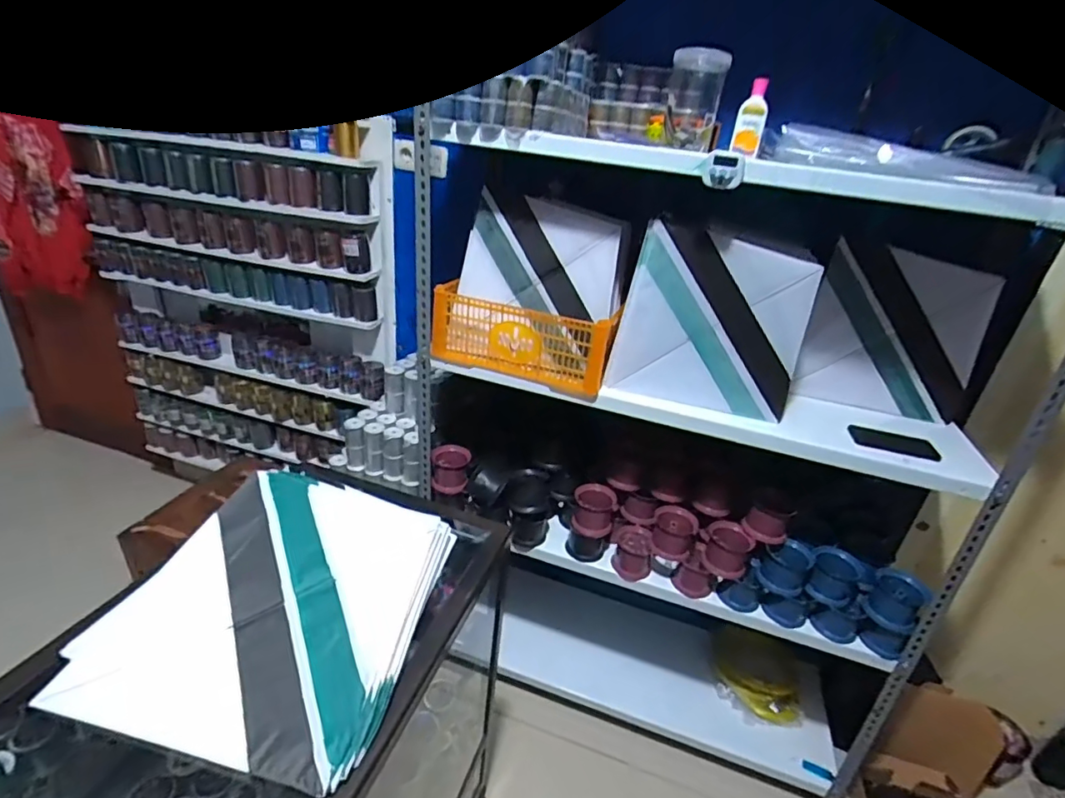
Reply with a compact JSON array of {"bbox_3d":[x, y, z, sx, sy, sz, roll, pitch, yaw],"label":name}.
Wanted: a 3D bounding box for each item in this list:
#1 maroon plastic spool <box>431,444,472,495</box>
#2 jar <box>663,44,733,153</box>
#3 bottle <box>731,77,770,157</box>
[{"bbox_3d":[-0.222,0.190,1.452,0.103,0.093,0.103,4,26,-6],"label":"maroon plastic spool"},{"bbox_3d":[0.288,-0.537,0.953,0.095,0.158,0.109,11,26,9],"label":"jar"},{"bbox_3d":[0.392,-0.504,0.950,0.048,0.119,0.054,14,27,14],"label":"bottle"}]

